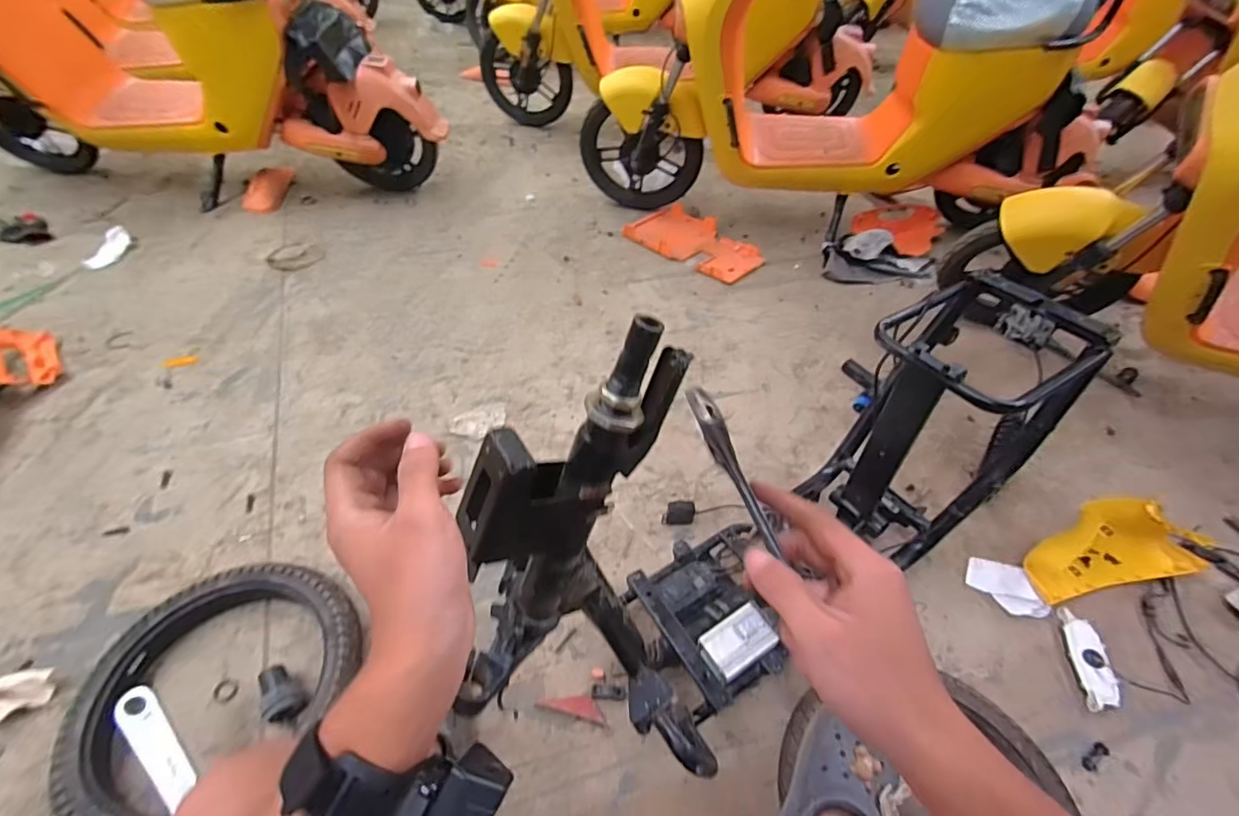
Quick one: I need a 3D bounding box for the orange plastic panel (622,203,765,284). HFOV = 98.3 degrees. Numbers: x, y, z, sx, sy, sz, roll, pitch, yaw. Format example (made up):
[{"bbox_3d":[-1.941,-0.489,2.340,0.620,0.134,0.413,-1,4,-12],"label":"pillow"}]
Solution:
[{"bbox_3d":[0.248,-0.526,1.671,0.420,0.033,0.257,32,54,23],"label":"orange plastic panel"}]

